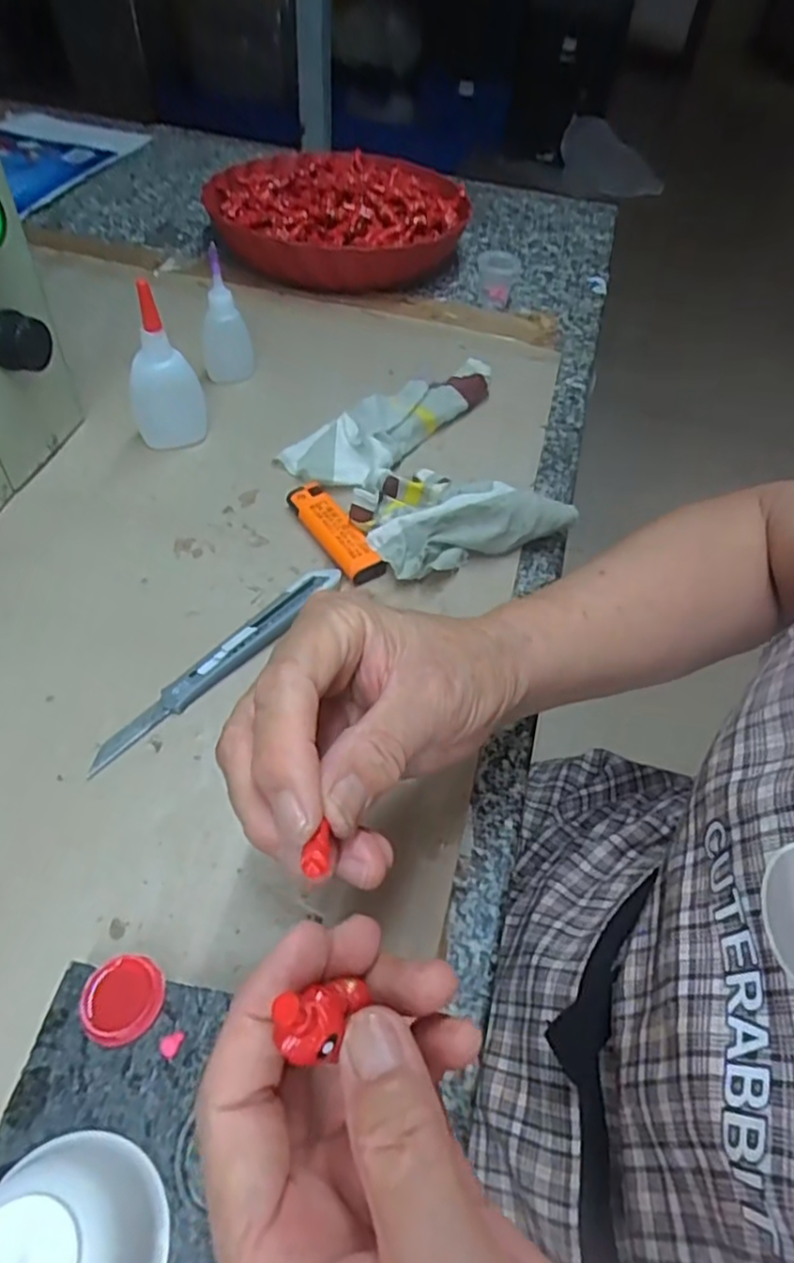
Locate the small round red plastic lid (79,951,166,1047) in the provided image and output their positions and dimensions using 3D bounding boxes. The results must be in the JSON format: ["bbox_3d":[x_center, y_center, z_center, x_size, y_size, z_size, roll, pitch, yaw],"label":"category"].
[{"bbox_3d":[-0.097,0.129,0.242,0.026,0.004,0.028,3,51,-3],"label":"small round red plastic lid"}]

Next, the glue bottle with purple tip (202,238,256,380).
[{"bbox_3d":[-0.122,-0.220,0.484,0.033,0.081,0.025,-9,53,-13],"label":"glue bottle with purple tip"}]

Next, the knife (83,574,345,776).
[{"bbox_3d":[-0.088,0.014,0.352,0.016,0.012,0.158,34,56,20],"label":"knife"}]

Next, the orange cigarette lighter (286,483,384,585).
[{"bbox_3d":[-0.038,-0.060,0.411,0.022,0.014,0.080,-25,58,-23],"label":"orange cigarette lighter"}]

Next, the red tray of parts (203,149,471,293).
[{"bbox_3d":[-0.058,-0.391,0.648,0.226,0.054,0.227,-4,52,-9],"label":"red tray of parts"}]

